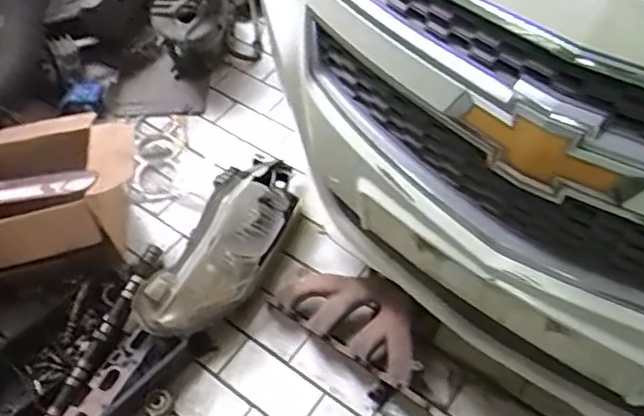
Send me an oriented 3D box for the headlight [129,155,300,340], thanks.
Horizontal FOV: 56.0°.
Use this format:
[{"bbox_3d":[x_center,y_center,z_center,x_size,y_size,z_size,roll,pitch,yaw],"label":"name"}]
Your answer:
[{"bbox_3d":[-0.186,0.075,1.306,0.163,0.192,0.502,23,58,20],"label":"headlight"}]

